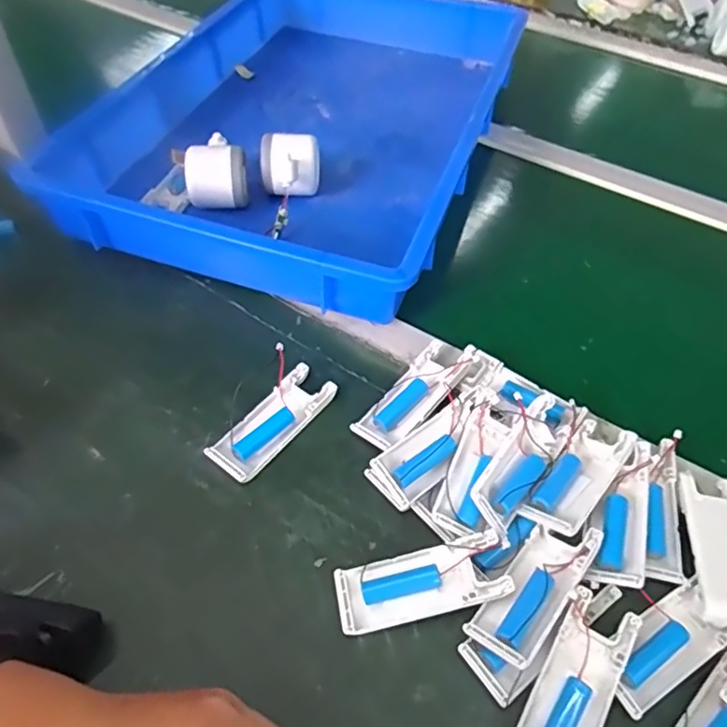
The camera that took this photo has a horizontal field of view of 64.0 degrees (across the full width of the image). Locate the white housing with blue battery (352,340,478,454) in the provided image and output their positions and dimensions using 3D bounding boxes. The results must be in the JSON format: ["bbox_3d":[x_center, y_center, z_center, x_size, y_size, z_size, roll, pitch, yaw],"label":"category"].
[{"bbox_3d":[0.044,0.019,0.454,0.038,0.020,0.117,35,62,23],"label":"white housing with blue battery"}]

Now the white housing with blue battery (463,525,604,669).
[{"bbox_3d":[0.108,0.135,0.356,0.039,0.020,0.100,36,62,23],"label":"white housing with blue battery"}]

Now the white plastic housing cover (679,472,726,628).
[{"bbox_3d":[0.239,0.119,0.380,0.043,0.007,0.100,6,54,4],"label":"white plastic housing cover"}]

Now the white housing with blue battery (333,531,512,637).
[{"bbox_3d":[0.035,0.138,0.363,0.104,0.018,0.041,-13,65,2],"label":"white housing with blue battery"}]

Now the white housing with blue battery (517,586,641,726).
[{"bbox_3d":[0.121,0.185,0.327,0.041,0.012,0.103,28,59,19],"label":"white housing with blue battery"}]

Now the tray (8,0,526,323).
[{"bbox_3d":[-0.039,-0.290,0.636,0.349,0.079,0.551,17,56,12],"label":"tray"}]

